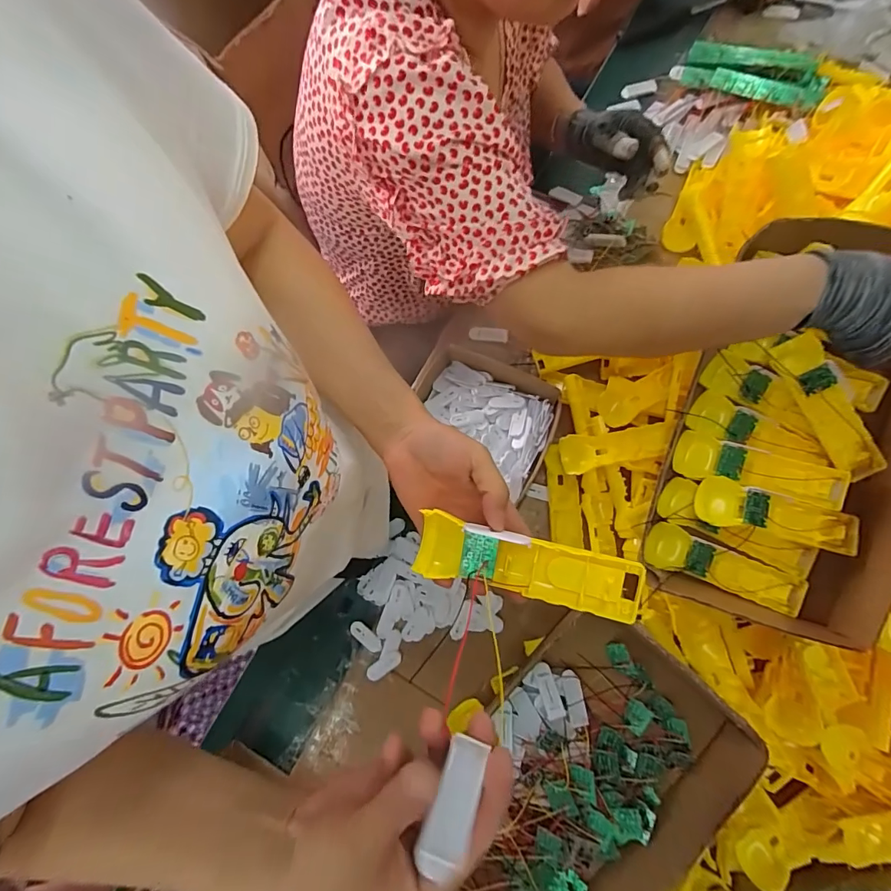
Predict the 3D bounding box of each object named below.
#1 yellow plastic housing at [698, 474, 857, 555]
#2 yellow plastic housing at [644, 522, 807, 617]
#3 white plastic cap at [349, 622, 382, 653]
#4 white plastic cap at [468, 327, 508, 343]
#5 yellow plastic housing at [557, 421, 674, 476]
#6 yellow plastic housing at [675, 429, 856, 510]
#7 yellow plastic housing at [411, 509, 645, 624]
[{"bbox_3d":[0.354,0.077,0.475,0.158,0.025,0.047,16,80,4],"label":"yellow plastic housing"},{"bbox_3d":[0.313,0.137,0.499,0.165,0.032,0.049,20,80,5],"label":"yellow plastic housing"},{"bbox_3d":[-0.107,0.258,0.601,0.050,0.004,0.020,37,82,7],"label":"white plastic cap"},{"bbox_3d":[0.064,-0.169,0.676,0.058,0.011,0.017,10,80,3],"label":"white plastic cap"},{"bbox_3d":[0.219,0.002,0.575,0.140,0.016,0.048,-12,79,11],"label":"yellow plastic housing"},{"bbox_3d":[0.342,0.027,0.484,0.165,0.026,0.047,16,80,17],"label":"yellow plastic housing"},{"bbox_3d":[0.056,0.088,0.322,0.159,0.025,0.043,11,80,12],"label":"yellow plastic housing"}]

